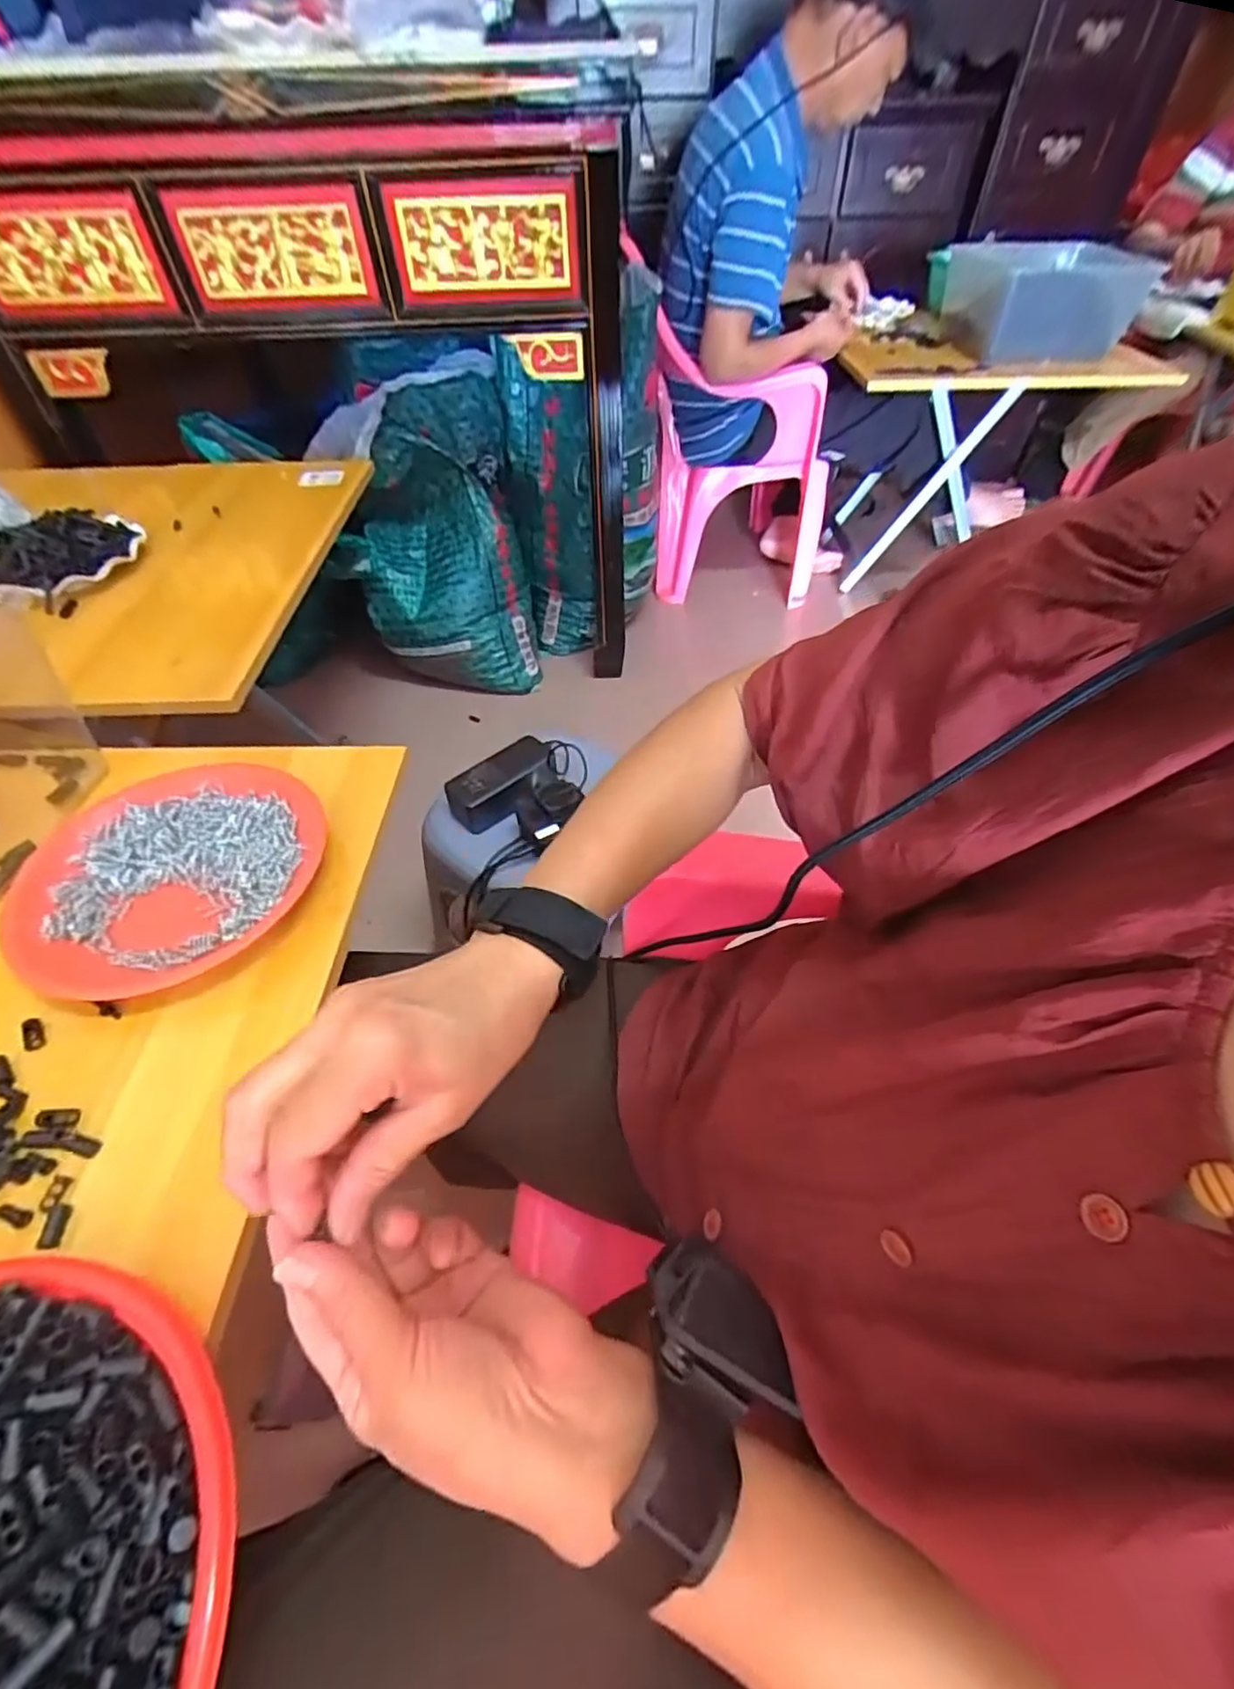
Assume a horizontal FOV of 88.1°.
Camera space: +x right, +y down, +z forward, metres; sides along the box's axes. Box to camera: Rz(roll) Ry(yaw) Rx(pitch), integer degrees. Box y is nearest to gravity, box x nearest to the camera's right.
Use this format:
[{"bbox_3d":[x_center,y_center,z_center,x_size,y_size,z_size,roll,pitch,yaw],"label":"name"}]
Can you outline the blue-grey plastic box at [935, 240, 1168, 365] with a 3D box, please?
[{"bbox_3d":[0.848,-1.145,1.321,0.265,0.136,0.474,-2,50,1],"label":"blue-grey plastic box"}]

